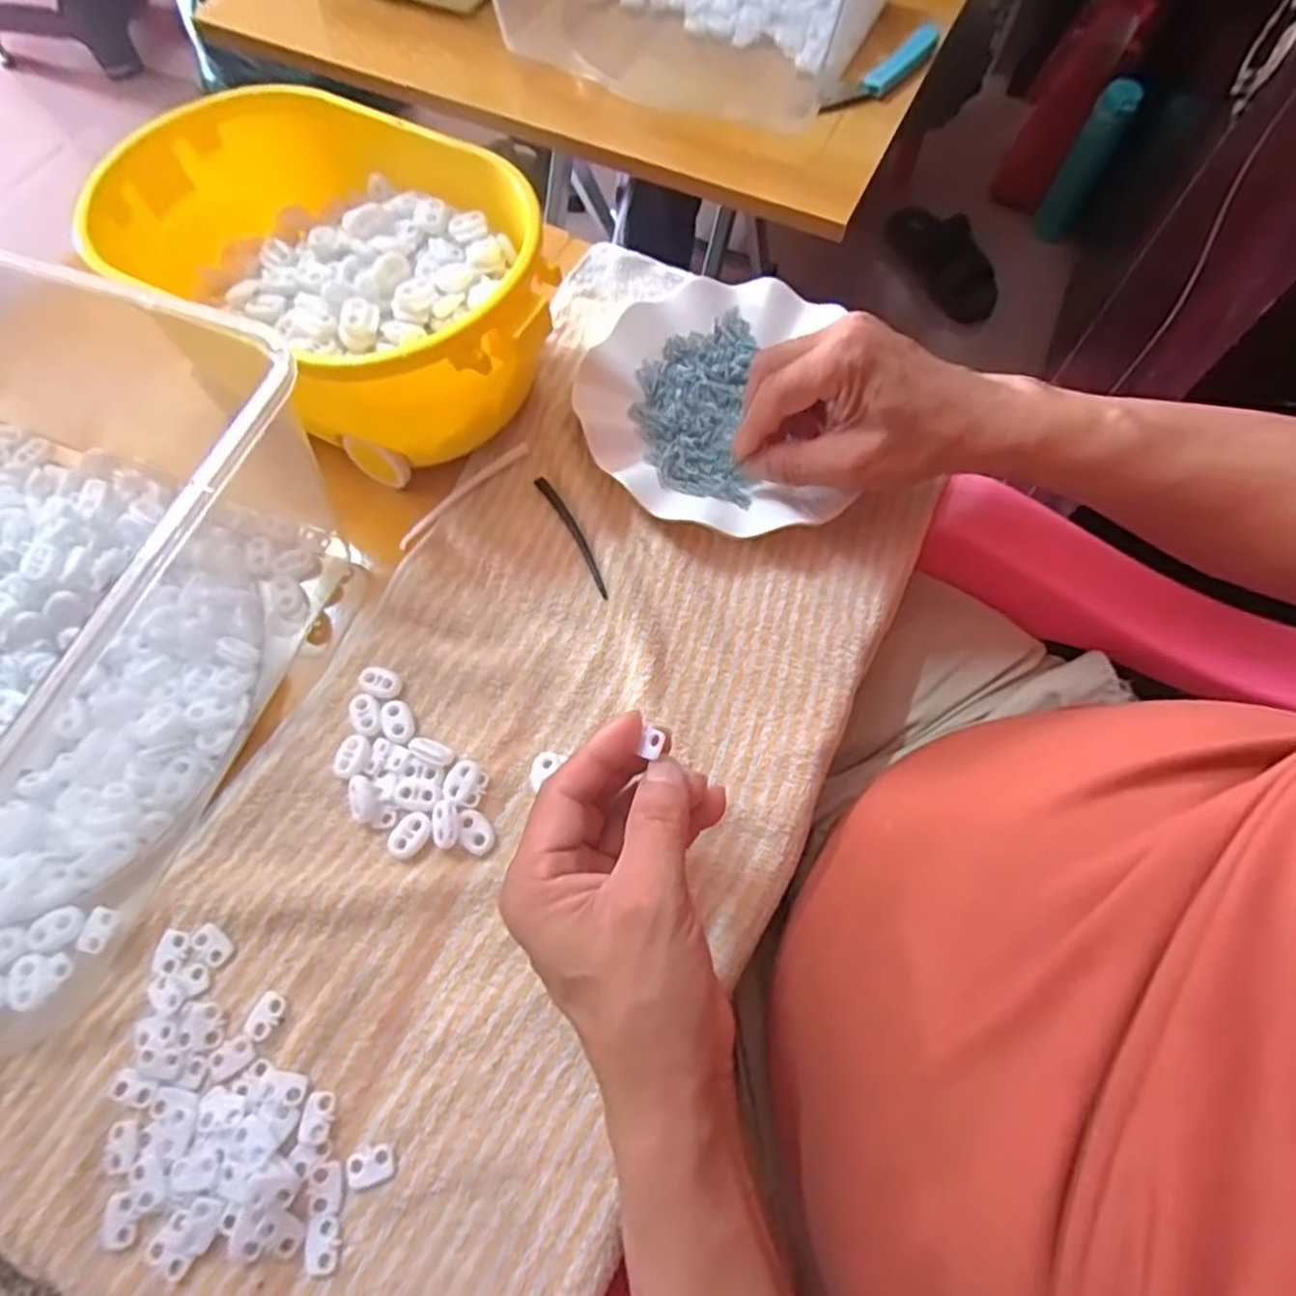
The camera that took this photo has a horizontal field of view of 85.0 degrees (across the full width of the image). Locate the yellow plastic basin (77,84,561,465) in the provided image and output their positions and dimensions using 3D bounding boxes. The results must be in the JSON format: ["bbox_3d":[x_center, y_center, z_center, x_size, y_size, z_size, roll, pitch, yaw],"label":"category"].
[{"bbox_3d":[-0.165,-0.198,0.401,0.241,0.102,0.166,34,71,14],"label":"yellow plastic basin"}]

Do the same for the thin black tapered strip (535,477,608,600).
[{"bbox_3d":[-0.041,-0.065,0.400,0.009,0.007,0.085,-27,69,-11],"label":"thin black tapered strip"}]

